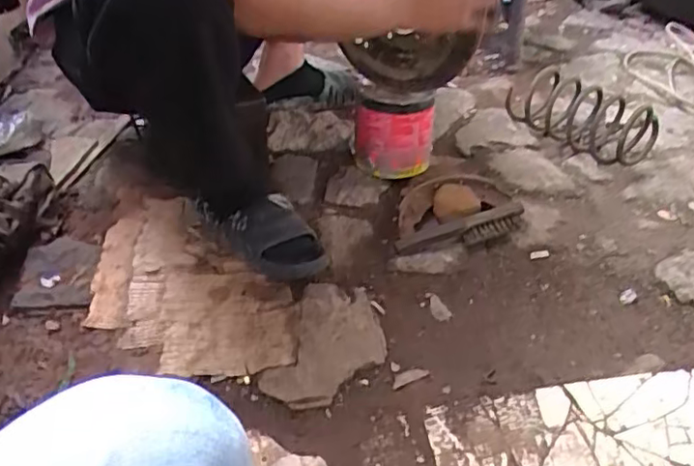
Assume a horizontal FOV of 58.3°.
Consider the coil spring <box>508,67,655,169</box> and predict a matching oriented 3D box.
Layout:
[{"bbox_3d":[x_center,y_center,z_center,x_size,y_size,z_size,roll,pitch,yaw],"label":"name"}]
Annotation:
[{"bbox_3d":[0.488,-0.254,1.310,0.127,0.101,0.318,-32,48,-30],"label":"coil spring"}]

